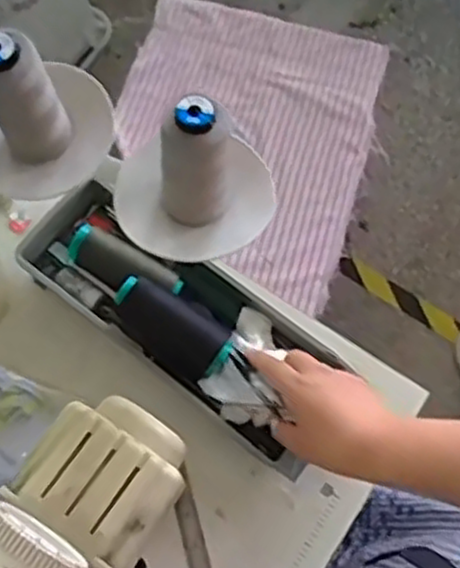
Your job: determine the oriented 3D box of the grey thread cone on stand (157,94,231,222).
[{"bbox_3d":[-0.026,-0.090,0.536,0.051,0.099,0.056,0,68,0],"label":"grey thread cone on stand"}]

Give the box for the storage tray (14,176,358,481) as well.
[{"bbox_3d":[-0.048,0.029,0.720,0.332,0.056,0.116,36,73,13],"label":"storage tray"}]

